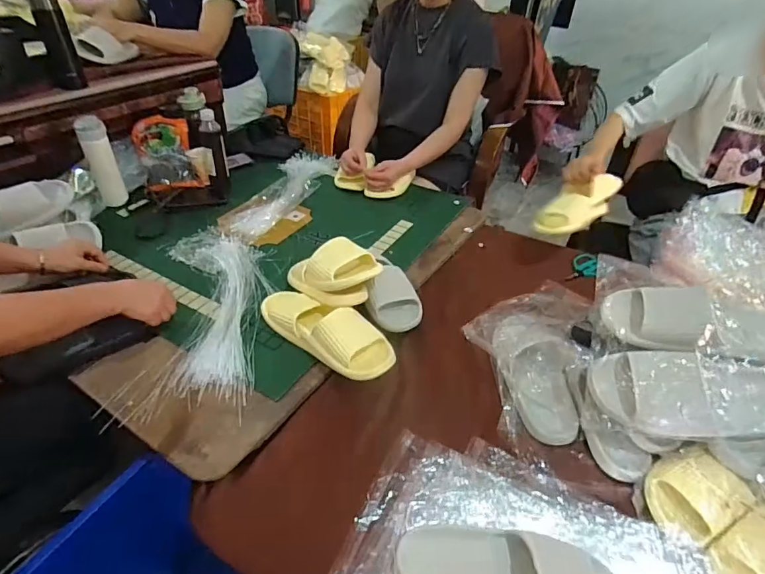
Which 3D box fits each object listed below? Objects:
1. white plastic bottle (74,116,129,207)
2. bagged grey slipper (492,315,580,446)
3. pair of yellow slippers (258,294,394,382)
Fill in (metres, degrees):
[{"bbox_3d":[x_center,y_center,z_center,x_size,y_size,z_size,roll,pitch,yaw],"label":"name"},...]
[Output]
[{"bbox_3d":[-0.739,-0.324,1.153,0.065,0.230,0.053,-13,43,-19],"label":"white plastic bottle"},{"bbox_3d":[0.266,0.145,0.742,0.091,0.058,0.226,-5,58,-10],"label":"bagged grey slipper"},{"bbox_3d":[-0.112,0.067,0.775,0.300,0.102,0.092,31,47,29],"label":"pair of yellow slippers"}]

